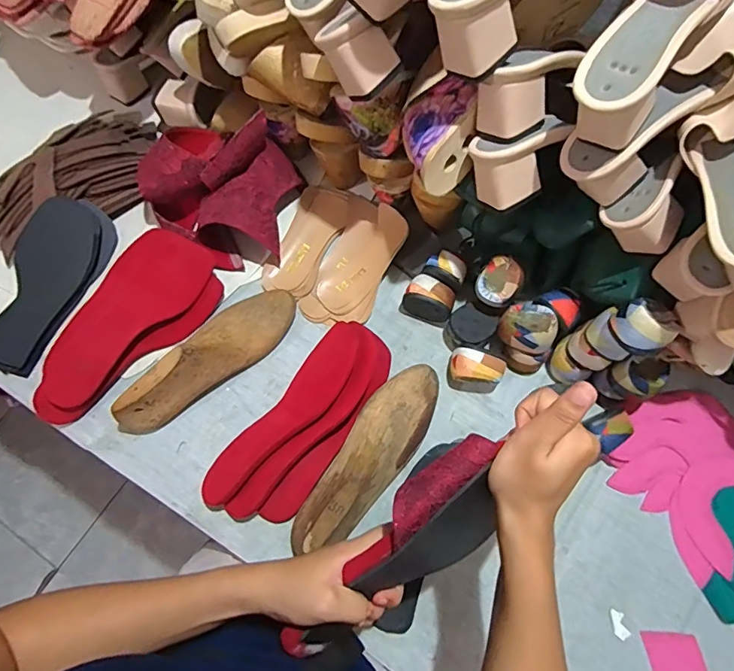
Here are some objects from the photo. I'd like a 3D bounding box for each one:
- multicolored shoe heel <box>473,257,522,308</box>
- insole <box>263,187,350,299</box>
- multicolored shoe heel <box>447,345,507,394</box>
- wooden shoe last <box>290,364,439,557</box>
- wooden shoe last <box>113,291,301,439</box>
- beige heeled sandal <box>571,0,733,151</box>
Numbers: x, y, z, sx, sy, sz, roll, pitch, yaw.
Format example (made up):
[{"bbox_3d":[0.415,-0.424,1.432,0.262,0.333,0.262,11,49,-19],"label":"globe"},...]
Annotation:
[{"bbox_3d":[0.156,-0.062,0.566,0.045,0.029,0.055,33,96,12],"label":"multicolored shoe heel"},{"bbox_3d":[-0.077,-0.130,0.636,0.064,0.019,0.169,23,72,8],"label":"insole"},{"bbox_3d":[0.130,0.042,0.569,0.064,0.047,0.040,16,72,6],"label":"multicolored shoe heel"},{"bbox_3d":[0.005,0.128,0.516,0.069,0.087,0.230,33,74,11],"label":"wooden shoe last"},{"bbox_3d":[-0.188,0.022,0.553,0.241,0.074,0.072,-43,76,-13],"label":"wooden shoe last"},{"bbox_3d":[0.239,-0.270,0.375,0.088,0.089,0.237,29,88,10],"label":"beige heeled sandal"}]

